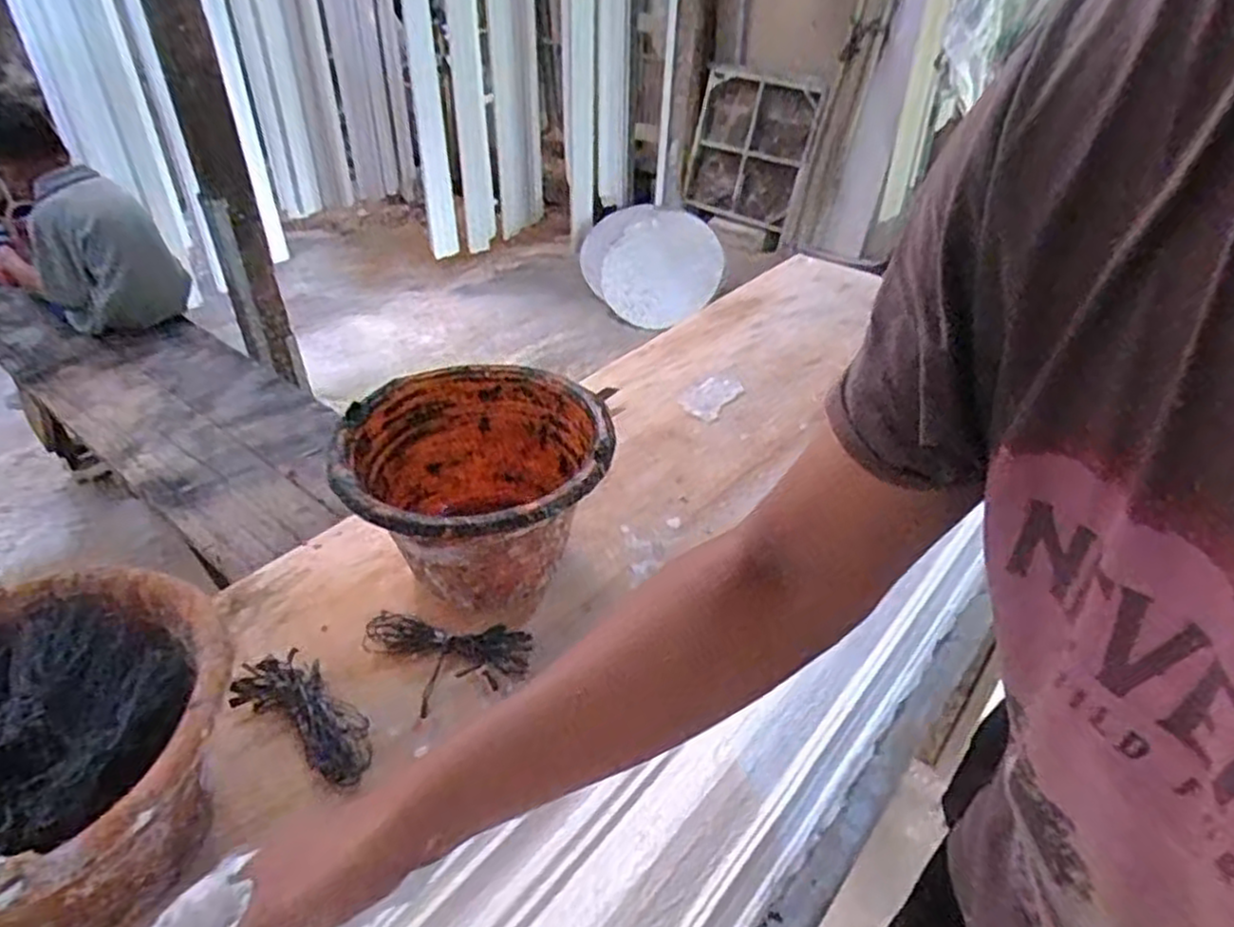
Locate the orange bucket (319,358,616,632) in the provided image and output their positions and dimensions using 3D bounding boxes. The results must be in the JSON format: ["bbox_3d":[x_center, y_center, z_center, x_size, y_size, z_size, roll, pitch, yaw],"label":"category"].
[{"bbox_3d":[-0.138,0.037,0.761,0.241,0.178,0.244,2,38,-2],"label":"orange bucket"}]

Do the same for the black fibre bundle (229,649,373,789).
[{"bbox_3d":[-0.260,0.209,0.644,0.155,0.022,0.064,23,42,26],"label":"black fibre bundle"}]

